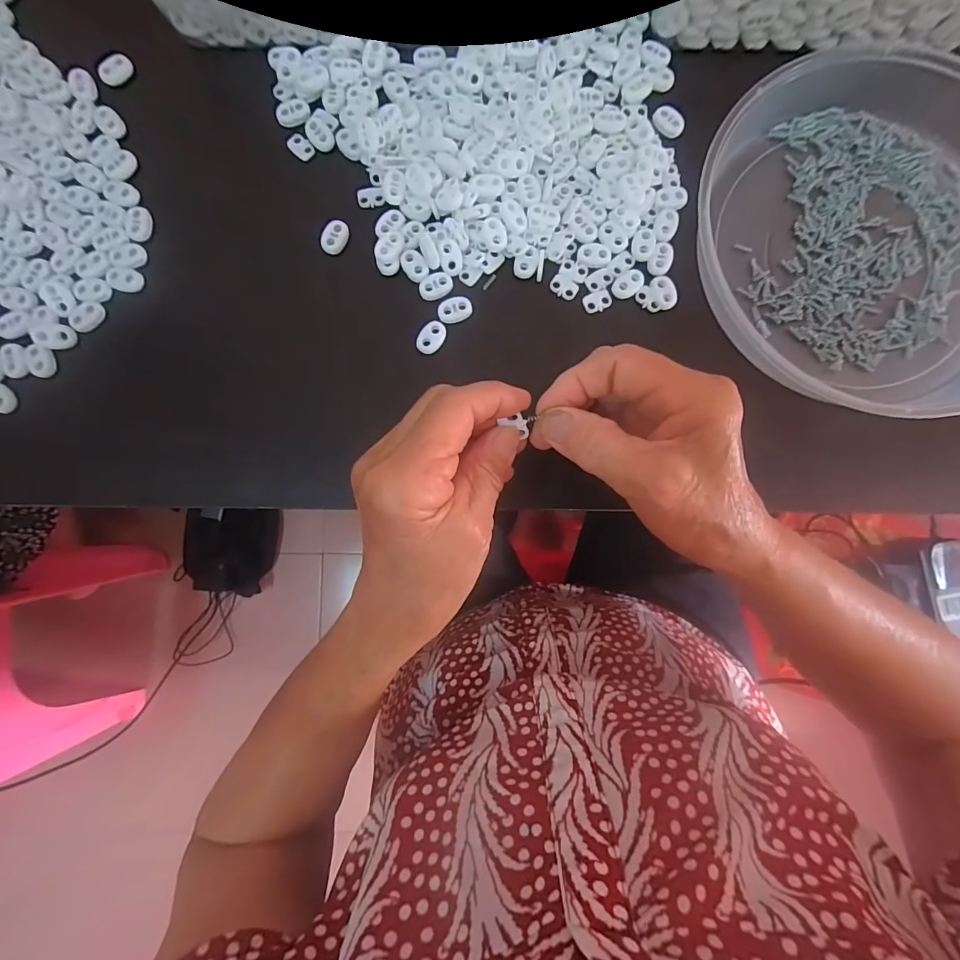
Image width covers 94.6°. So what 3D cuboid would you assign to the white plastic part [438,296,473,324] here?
[{"bbox_3d":[-0.016,-0.113,0.294,0.023,0.004,0.016,-23,85,-3],"label":"white plastic part"}]

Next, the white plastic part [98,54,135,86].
[{"bbox_3d":[-0.250,-0.282,0.304,0.023,0.008,0.011,-44,87,-5],"label":"white plastic part"}]

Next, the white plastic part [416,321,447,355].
[{"bbox_3d":[-0.032,-0.094,0.291,0.015,0.004,0.023,25,84,2],"label":"white plastic part"}]

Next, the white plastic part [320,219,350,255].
[{"bbox_3d":[-0.097,-0.162,0.296,0.014,0.009,0.022,23,84,1],"label":"white plastic part"}]

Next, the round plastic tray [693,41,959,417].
[{"bbox_3d":[0.262,-0.168,0.283,0.226,0.035,0.235,0,84,-1],"label":"round plastic tray"}]

